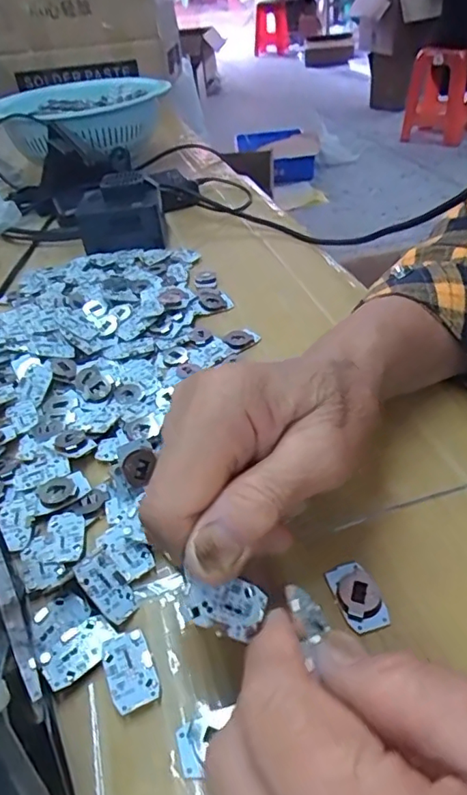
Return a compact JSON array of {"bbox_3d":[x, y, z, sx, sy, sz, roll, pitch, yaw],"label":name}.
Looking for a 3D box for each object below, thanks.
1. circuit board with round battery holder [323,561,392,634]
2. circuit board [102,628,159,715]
[{"bbox_3d":[0.052,0.082,0.227,0.019,0.005,0.030,-16,41,-10],"label":"circuit board with round battery holder"},{"bbox_3d":[-0.040,0.107,0.211,0.017,0.006,0.029,-21,42,-16],"label":"circuit board"}]

